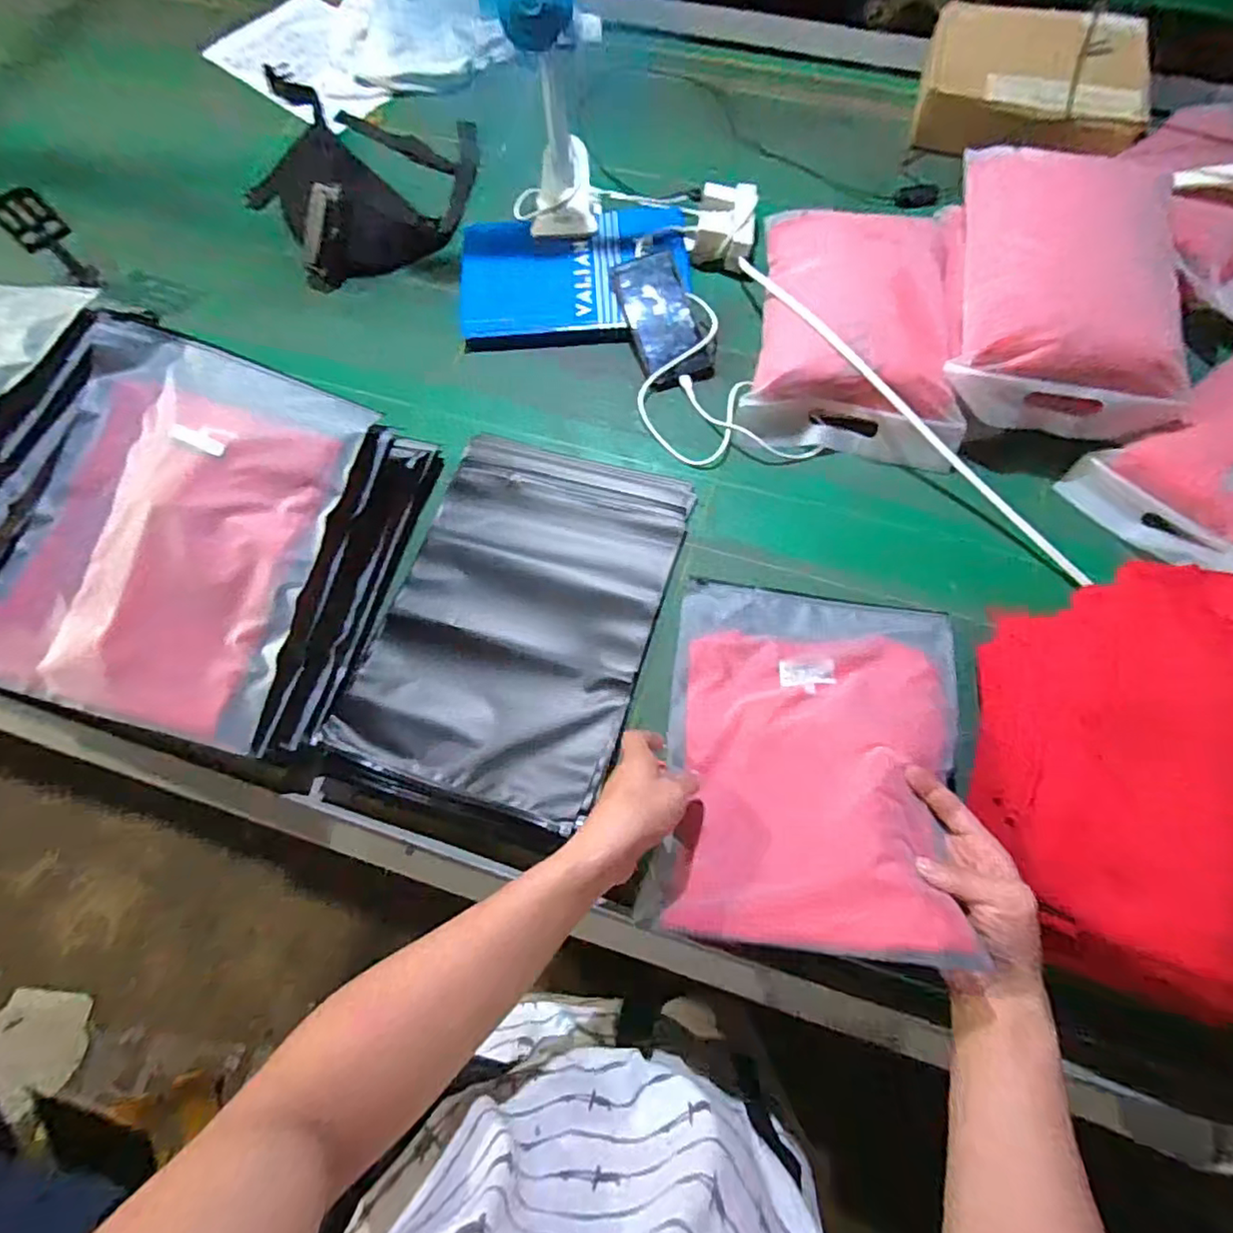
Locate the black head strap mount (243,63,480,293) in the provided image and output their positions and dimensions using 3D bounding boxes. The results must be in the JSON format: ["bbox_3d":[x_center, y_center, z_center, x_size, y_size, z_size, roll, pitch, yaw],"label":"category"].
[{"bbox_3d":[-0.361,-0.656,0.825,0.315,0.066,0.412,-23,71,-7],"label":"black head strap mount"}]

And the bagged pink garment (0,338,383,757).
[{"bbox_3d":[-0.386,-0.078,0.538,0.245,0.061,0.333,13,71,6],"label":"bagged pink garment"}]

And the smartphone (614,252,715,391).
[{"bbox_3d":[0.056,-0.356,0.736,0.079,0.016,0.166,-18,83,-5],"label":"smartphone"}]

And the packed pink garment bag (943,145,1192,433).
[{"bbox_3d":[0.477,-0.354,0.648,0.225,0.097,0.303,5,70,3],"label":"packed pink garment bag"}]

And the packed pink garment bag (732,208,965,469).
[{"bbox_3d":[0.281,-0.340,0.700,0.238,0.081,0.311,10,71,5],"label":"packed pink garment bag"}]

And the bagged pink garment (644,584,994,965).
[{"bbox_3d":[0.160,0.104,0.530,0.238,0.055,0.334,-1,48,24],"label":"bagged pink garment"}]

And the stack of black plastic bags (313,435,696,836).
[{"bbox_3d":[-0.097,-0.003,0.622,0.267,0.040,0.397,16,71,7],"label":"stack of black plastic bags"}]

